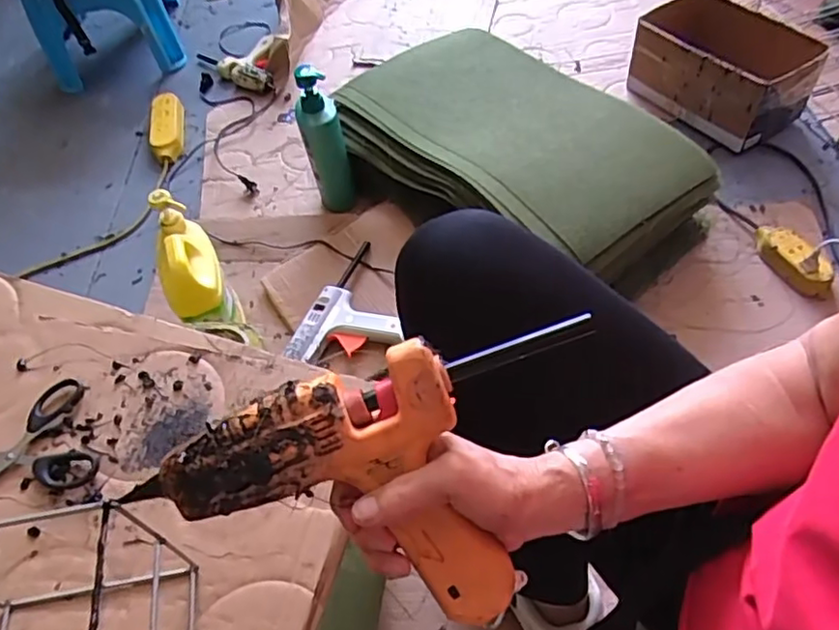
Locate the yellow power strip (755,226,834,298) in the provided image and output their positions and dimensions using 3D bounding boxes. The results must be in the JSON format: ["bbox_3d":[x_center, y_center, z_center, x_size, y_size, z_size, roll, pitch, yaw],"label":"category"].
[{"bbox_3d":[0.571,-0.088,0.966,0.063,0.039,0.139,-27,57,-14],"label":"yellow power strip"}]

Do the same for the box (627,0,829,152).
[{"bbox_3d":[0.557,-0.456,1.169,0.175,0.153,0.286,-32,58,-16],"label":"box"}]

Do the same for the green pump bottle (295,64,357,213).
[{"bbox_3d":[-0.157,-0.284,1.045,0.067,0.249,0.068,-12,55,-3],"label":"green pump bottle"}]

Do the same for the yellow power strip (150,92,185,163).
[{"bbox_3d":[-0.515,-0.382,1.284,0.067,0.037,0.195,-12,55,-3],"label":"yellow power strip"}]

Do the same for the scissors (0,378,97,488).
[{"bbox_3d":[-0.329,0.114,0.502,0.126,0.008,0.096,-23,56,-11],"label":"scissors"}]

